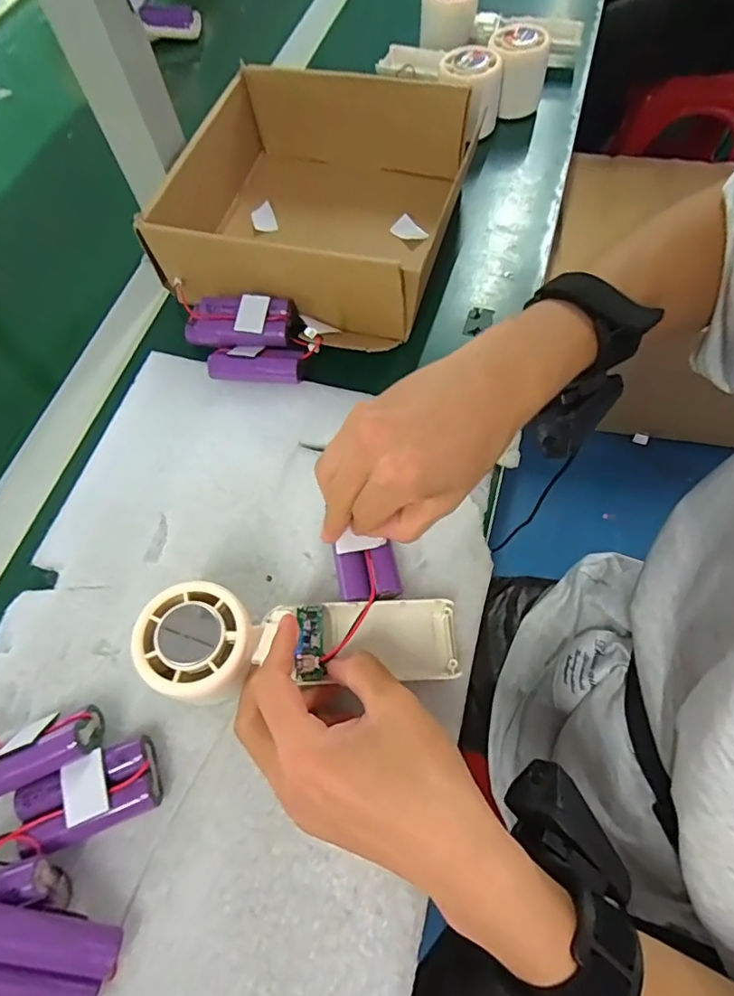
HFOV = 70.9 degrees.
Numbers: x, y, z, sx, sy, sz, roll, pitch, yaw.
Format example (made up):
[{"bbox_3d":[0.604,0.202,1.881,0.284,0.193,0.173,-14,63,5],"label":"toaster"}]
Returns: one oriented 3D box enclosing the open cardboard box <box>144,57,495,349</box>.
[{"bbox_3d":[-0.042,-0.241,0.416,0.201,0.073,0.204,12,67,9],"label":"open cardboard box"}]

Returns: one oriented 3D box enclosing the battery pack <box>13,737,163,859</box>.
[{"bbox_3d":[-0.141,0.152,0.264,0.064,0.020,0.036,-23,66,-7],"label":"battery pack"}]

